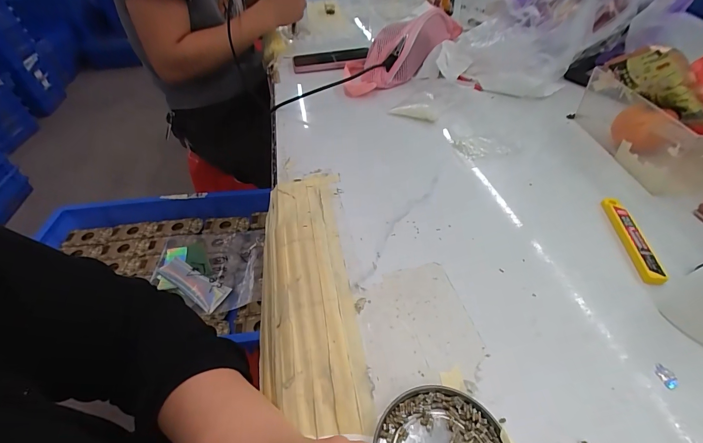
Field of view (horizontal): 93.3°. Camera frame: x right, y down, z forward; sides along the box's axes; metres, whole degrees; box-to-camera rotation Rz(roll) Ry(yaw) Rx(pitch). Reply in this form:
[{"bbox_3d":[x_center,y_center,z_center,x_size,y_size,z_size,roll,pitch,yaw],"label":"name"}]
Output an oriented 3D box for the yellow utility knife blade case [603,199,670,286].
[{"bbox_3d":[0.257,0.014,0.307,0.017,0.010,0.100,4,44,8],"label":"yellow utility knife blade case"}]

